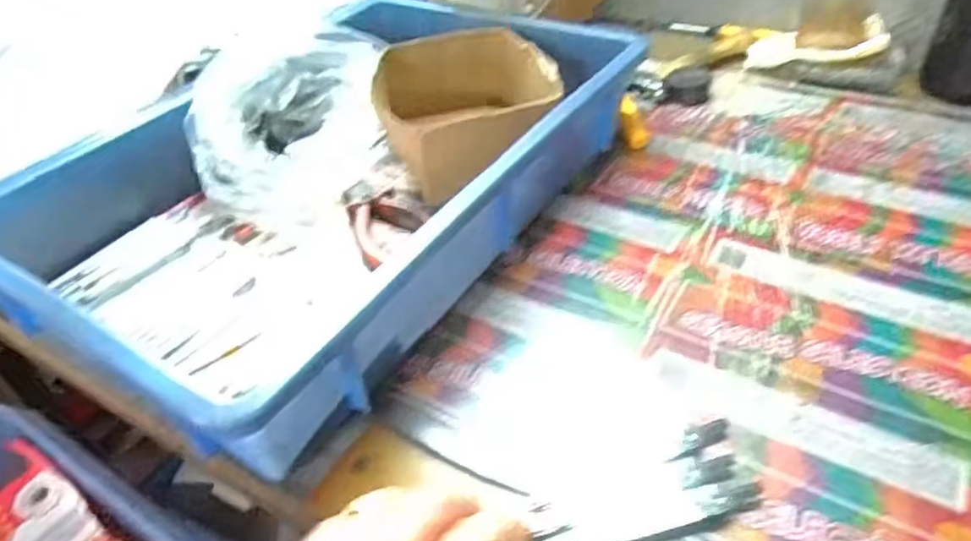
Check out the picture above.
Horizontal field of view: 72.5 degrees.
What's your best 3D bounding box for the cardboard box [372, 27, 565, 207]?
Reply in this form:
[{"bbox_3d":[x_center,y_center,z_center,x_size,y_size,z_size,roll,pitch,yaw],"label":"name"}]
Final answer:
[{"bbox_3d":[-0.018,-0.131,0.540,0.134,0.070,0.157,-16,43,-13],"label":"cardboard box"}]

